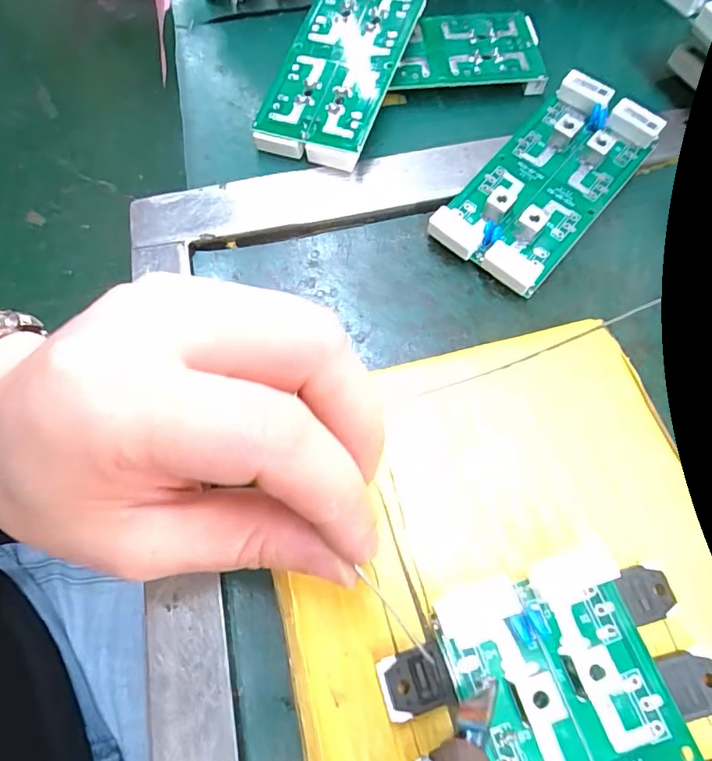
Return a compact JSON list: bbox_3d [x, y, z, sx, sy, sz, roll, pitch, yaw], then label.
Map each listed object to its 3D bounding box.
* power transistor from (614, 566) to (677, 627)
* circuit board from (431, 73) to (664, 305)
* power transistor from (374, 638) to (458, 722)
[{"bbox_3d":[0.085,0.063,0.147,0.015,0.004,0.015,-11,68,-2],"label":"power transistor"},{"bbox_3d":[0.083,-0.088,0.218,0.052,0.014,0.105,38,73,17],"label":"circuit board"},{"bbox_3d":[0.017,0.084,0.140,0.019,0.008,0.015,-15,68,-4],"label":"power transistor"}]

